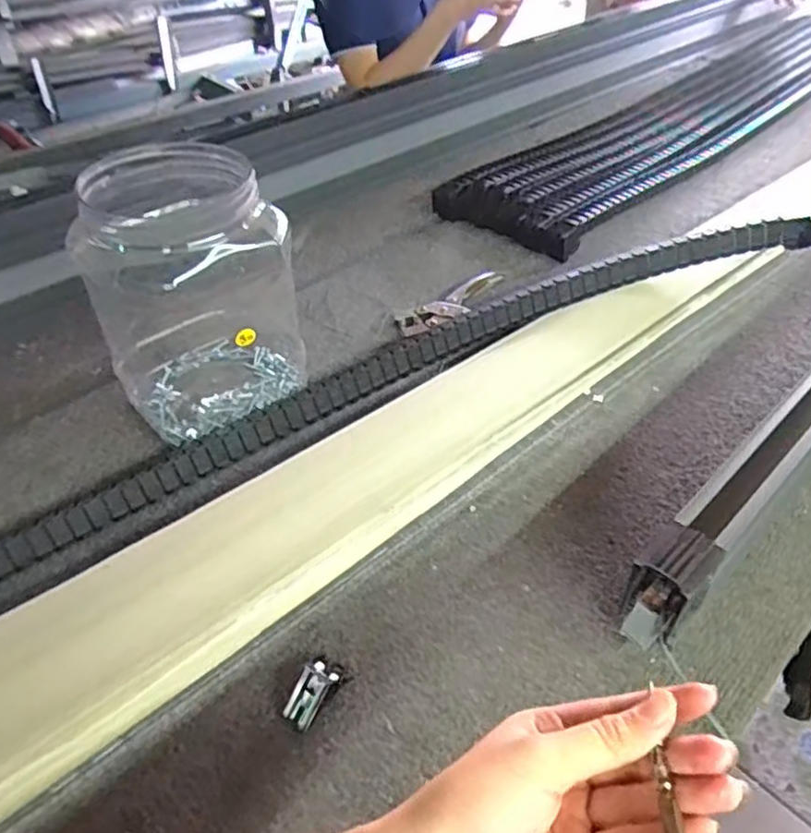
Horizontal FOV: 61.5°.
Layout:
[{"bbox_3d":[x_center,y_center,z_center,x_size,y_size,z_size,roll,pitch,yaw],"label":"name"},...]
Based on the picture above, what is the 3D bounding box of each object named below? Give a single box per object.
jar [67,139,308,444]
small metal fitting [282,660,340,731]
[{"bbox_3d":[-0.191,-0.108,0.614,0.163,0.223,0.192,-22,47,-21],"label":"jar"},{"bbox_3d":[-0.062,0.179,0.440,0.022,0.019,0.036,26,50,25],"label":"small metal fitting"}]

